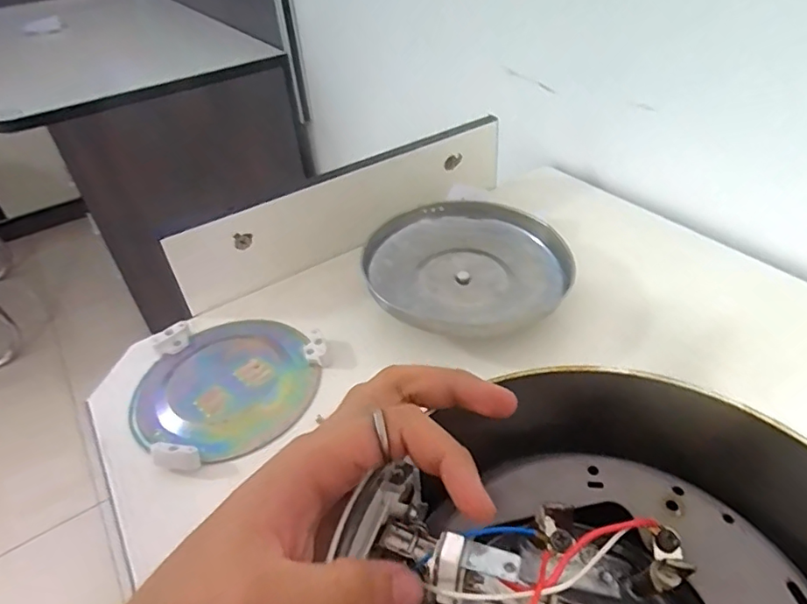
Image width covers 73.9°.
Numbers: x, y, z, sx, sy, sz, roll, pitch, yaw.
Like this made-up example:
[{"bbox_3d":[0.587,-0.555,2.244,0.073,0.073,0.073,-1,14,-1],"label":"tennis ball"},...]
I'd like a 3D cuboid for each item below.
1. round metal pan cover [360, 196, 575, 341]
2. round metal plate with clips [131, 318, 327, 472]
[{"bbox_3d":[0.061,-0.037,0.517,0.186,0.023,0.164,5,54,11],"label":"round metal pan cover"},{"bbox_3d":[-0.156,0.067,0.456,0.157,0.024,0.157,-3,42,2],"label":"round metal plate with clips"}]

